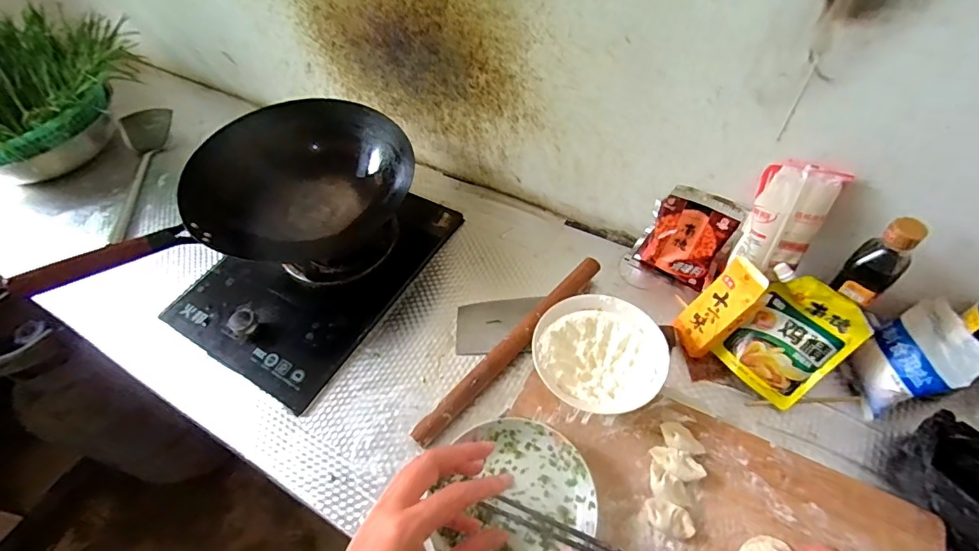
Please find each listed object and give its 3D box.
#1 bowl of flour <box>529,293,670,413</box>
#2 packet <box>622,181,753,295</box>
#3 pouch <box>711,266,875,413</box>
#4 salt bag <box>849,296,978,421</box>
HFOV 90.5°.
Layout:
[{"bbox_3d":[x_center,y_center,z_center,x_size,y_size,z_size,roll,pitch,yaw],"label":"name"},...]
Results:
[{"bbox_3d":[0.146,0.110,0.654,0.165,0.056,0.154,-2,54,3],"label":"bowl of flour"},{"bbox_3d":[0.301,-0.060,0.741,0.133,0.153,0.024,24,40,20],"label":"packet"},{"bbox_3d":[0.386,0.082,0.626,0.117,0.159,0.031,41,26,24],"label":"pouch"},{"bbox_3d":[0.517,0.104,0.604,0.028,0.144,0.102,15,44,-22],"label":"salt bag"}]

